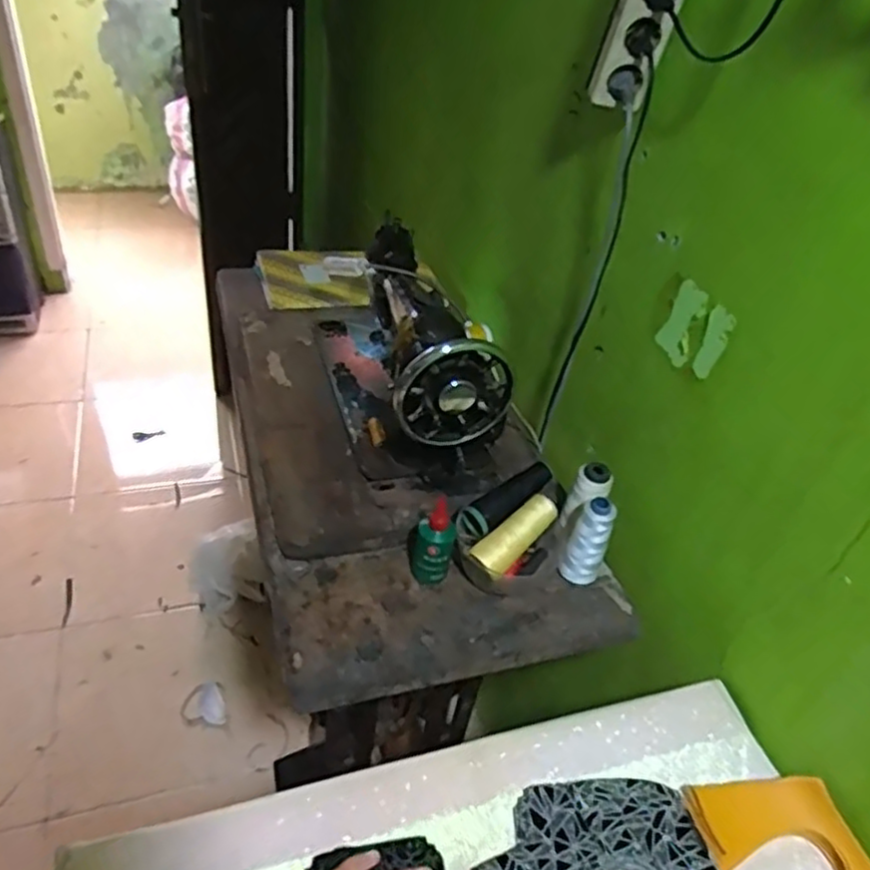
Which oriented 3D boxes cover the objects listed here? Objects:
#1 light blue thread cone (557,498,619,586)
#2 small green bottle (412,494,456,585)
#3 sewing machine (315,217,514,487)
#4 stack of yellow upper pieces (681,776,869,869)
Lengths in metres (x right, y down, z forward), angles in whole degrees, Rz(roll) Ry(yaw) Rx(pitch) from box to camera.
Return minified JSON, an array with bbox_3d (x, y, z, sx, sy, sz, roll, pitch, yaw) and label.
[{"bbox_3d":[0.172,0.121,0.801,0.042,0.123,0.045,5,39,-4],"label":"light blue thread cone"},{"bbox_3d":[-0.001,0.119,0.773,0.043,0.117,0.034,9,39,0],"label":"small green bottle"},{"bbox_3d":[-0.053,-0.132,0.956,0.146,0.205,0.400,-7,41,-20],"label":"sewing machine"},{"bbox_3d":[0.296,0.362,0.588,0.126,0.031,0.159,-6,41,-18],"label":"stack of yellow upper pieces"}]

